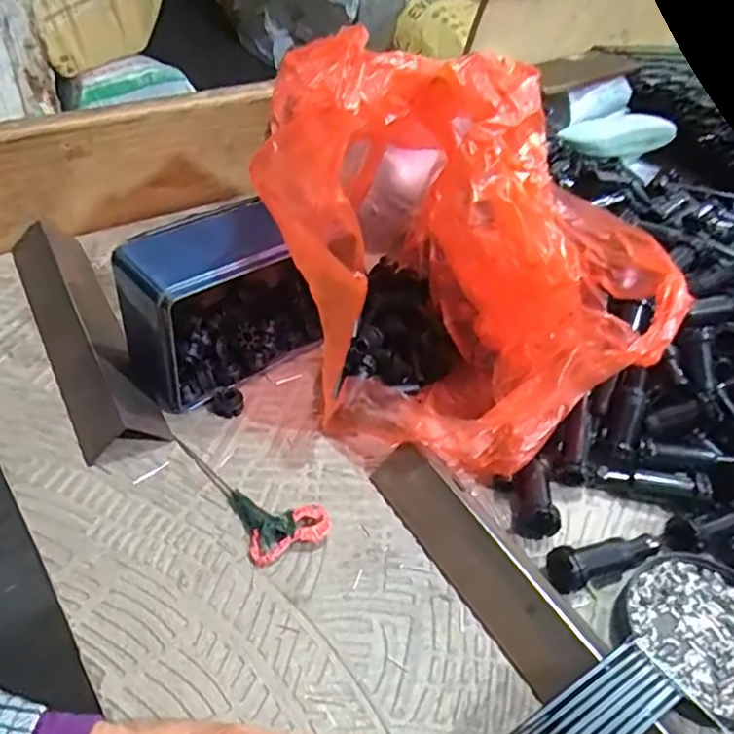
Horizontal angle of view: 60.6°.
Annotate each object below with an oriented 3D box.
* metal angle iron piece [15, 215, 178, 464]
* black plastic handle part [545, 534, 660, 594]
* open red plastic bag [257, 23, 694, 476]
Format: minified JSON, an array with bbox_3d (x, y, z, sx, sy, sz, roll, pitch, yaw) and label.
[{"bbox_3d":[-0.199,-0.033,0.431,0.049,0.027,0.230,-19,49,-25],"label":"metal angle iron piece"},{"bbox_3d":[0.134,0.107,0.349,0.070,0.024,0.020,-10,46,-18],"label":"black plastic handle part"},{"bbox_3d":[0.054,-0.073,0.389,0.221,0.171,0.214,-7,45,-14],"label":"open red plastic bag"}]

